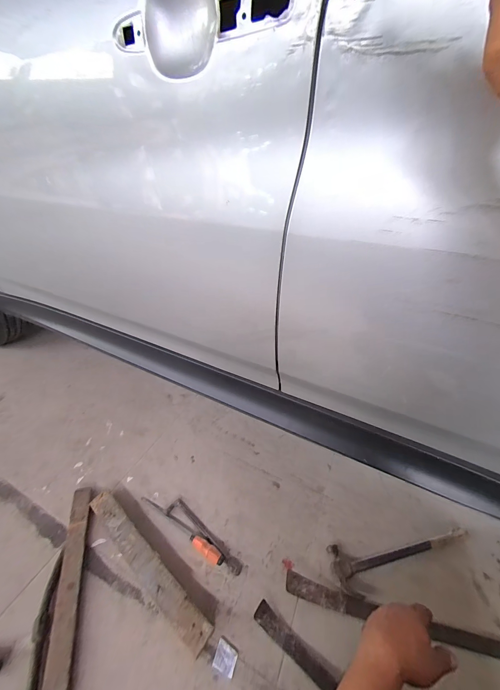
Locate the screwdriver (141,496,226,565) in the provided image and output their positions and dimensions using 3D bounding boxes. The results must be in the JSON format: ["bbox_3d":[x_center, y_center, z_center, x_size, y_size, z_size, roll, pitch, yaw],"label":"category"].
[{"bbox_3d":[-0.193,0.512,0.744,0.279,0.024,0.031,21,38,21],"label":"screwdriver"}]

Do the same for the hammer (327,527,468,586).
[{"bbox_3d":[0.429,0.585,0.763,0.432,0.035,0.088,-3,36,-12],"label":"hammer"}]

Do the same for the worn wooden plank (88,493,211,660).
[{"bbox_3d":[-0.270,0.542,0.673,0.445,0.042,0.067,28,41,28],"label":"worn wooden plank"}]

